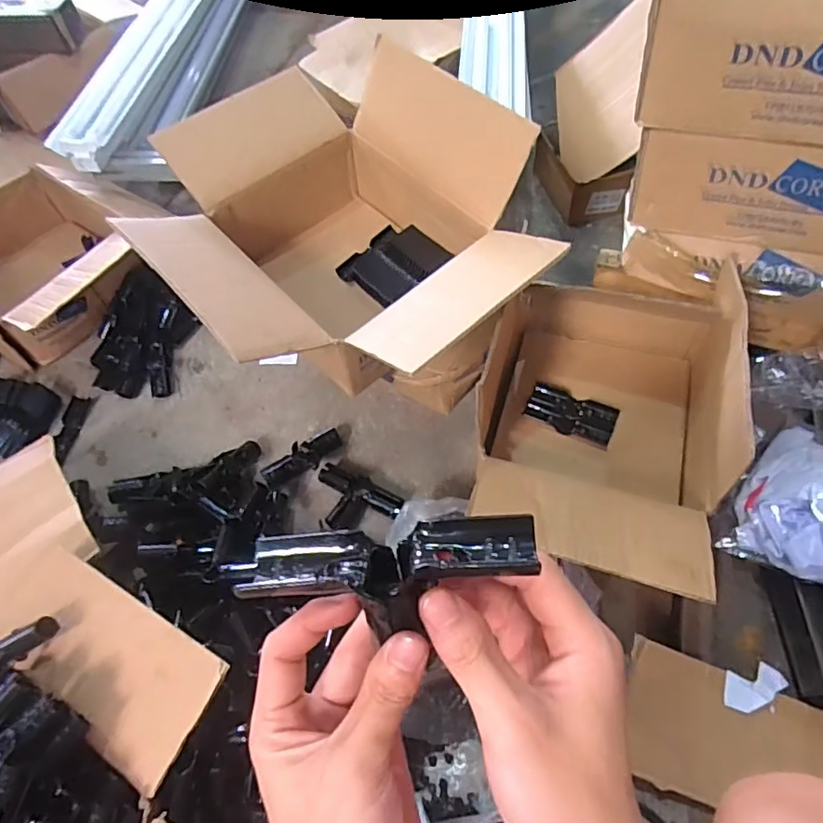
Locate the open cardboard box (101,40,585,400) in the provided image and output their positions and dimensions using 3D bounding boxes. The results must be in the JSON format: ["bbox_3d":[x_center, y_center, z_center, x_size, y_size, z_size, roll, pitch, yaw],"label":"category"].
[{"bbox_3d":[-0.101,-0.229,0.789,0.449,0.244,0.513,-37,62,-19],"label":"open cardboard box"}]

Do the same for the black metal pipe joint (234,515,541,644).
[{"bbox_3d":[-0.010,0.071,0.252,0.129,0.017,0.045,-7,57,5],"label":"black metal pipe joint"}]

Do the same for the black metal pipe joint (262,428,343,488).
[{"bbox_3d":[-0.164,0.070,0.864,0.133,0.051,0.060,-27,59,-13],"label":"black metal pipe joint"}]

